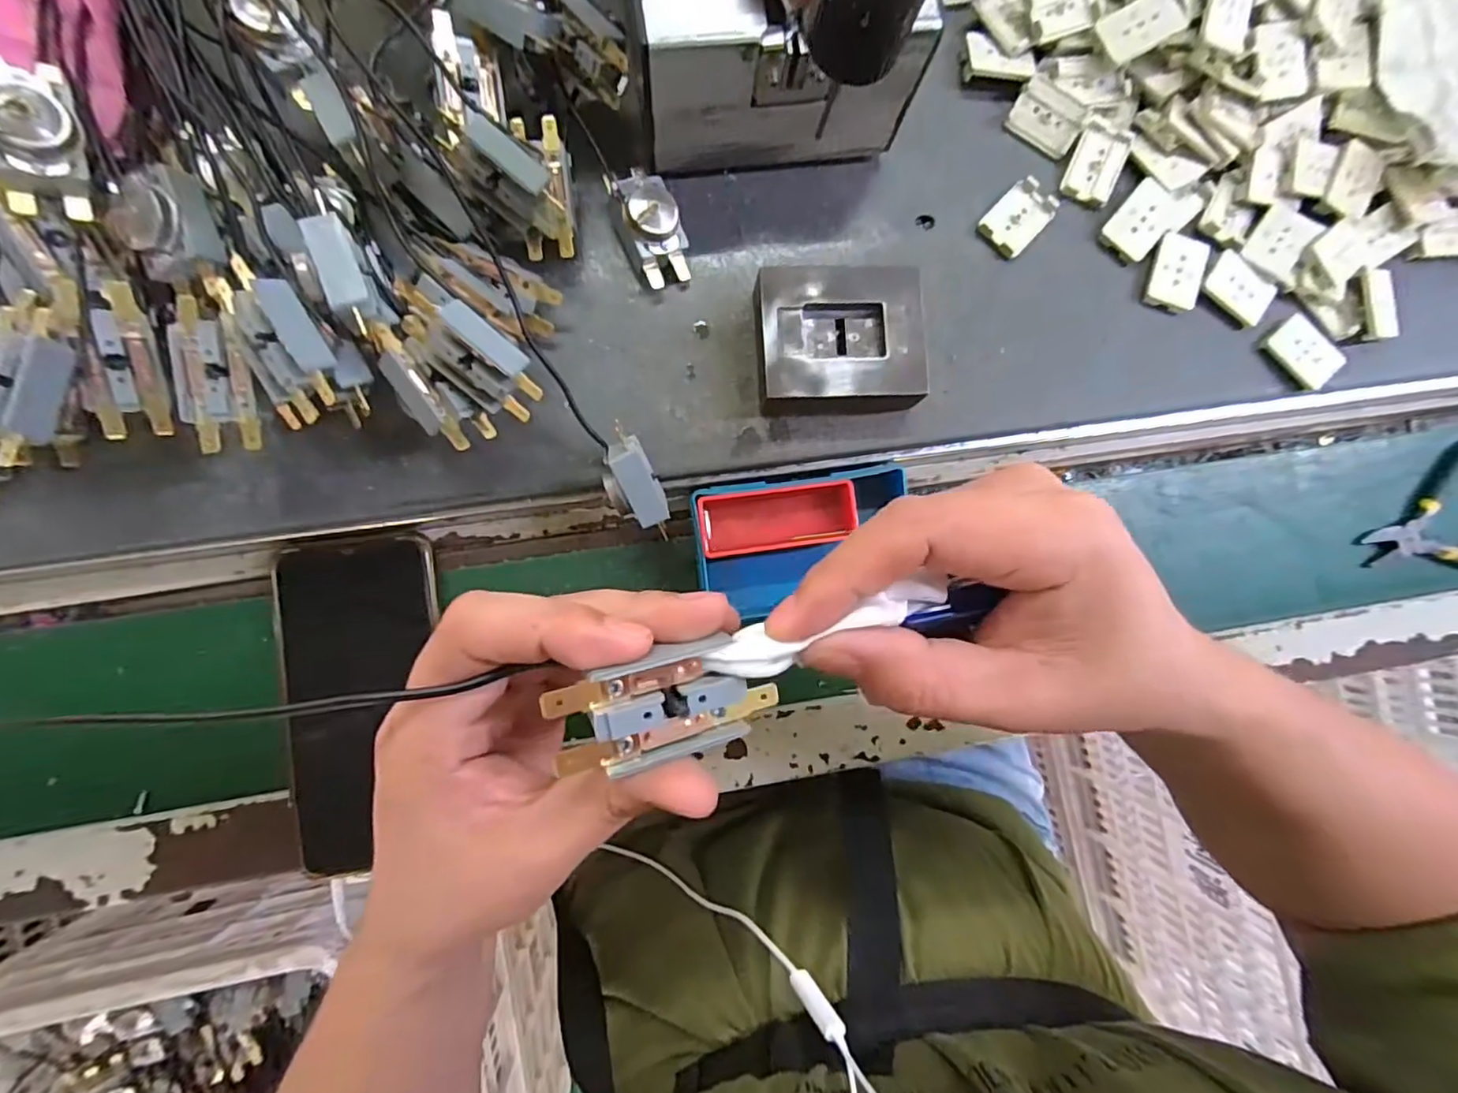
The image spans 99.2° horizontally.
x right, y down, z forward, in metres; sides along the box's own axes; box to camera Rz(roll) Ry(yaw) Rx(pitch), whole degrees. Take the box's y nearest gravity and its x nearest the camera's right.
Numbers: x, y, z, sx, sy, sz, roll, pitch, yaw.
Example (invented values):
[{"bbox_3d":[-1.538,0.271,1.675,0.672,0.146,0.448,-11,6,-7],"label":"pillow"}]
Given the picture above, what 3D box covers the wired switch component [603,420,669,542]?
[{"bbox_3d":[-0.046,-0.030,0.291,0.024,0.018,0.053,-25,117,-6],"label":"wired switch component"}]

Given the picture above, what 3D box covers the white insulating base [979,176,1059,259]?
[{"bbox_3d":[0.156,-0.177,0.333,0.028,0.006,0.039,44,84,-2],"label":"white insulating base"}]

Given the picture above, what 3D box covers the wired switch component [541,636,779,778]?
[{"bbox_3d":[-0.016,0.041,0.160,0.057,0.018,0.029,-14,97,-28],"label":"wired switch component"}]

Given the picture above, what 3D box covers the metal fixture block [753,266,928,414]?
[{"bbox_3d":[0.054,-0.101,0.312,0.082,0.028,0.070,-2,87,-6],"label":"metal fixture block"}]

